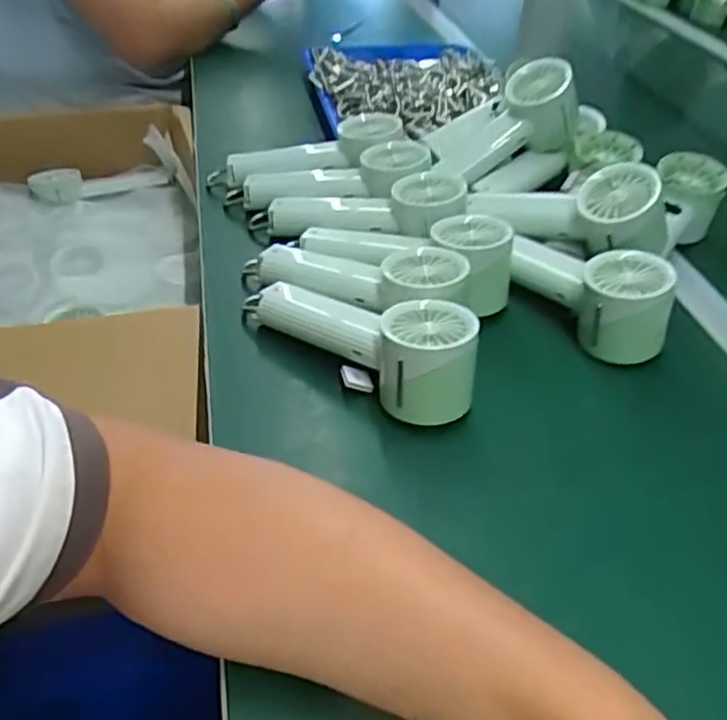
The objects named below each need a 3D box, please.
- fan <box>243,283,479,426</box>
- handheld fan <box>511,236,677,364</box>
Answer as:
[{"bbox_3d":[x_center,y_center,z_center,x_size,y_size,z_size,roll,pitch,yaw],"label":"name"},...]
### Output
[{"bbox_3d":[-0.003,-0.029,0.491,0.195,0.059,0.066,34,50,31],"label":"fan"},{"bbox_3d":[0.170,-0.059,0.534,0.061,0.062,0.140,-22,47,-26],"label":"handheld fan"}]

